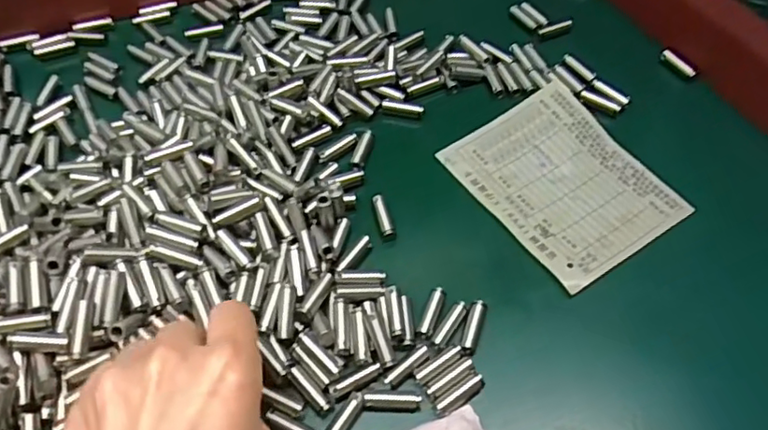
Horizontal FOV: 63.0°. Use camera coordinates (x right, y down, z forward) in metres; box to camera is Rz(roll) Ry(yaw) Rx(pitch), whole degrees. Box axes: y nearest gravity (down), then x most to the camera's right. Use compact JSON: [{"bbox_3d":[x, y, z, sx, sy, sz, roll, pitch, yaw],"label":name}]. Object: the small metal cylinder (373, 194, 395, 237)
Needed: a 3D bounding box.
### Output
[{"bbox_3d":[0.000,0.001,0.326,0.006,0.008,0.024,-12,57,-9],"label":"small metal cylinder"}]

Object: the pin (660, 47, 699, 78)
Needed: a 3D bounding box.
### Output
[{"bbox_3d":[0.183,-0.094,0.389,0.004,0.009,0.027,-24,59,-16],"label":"pin"}]

